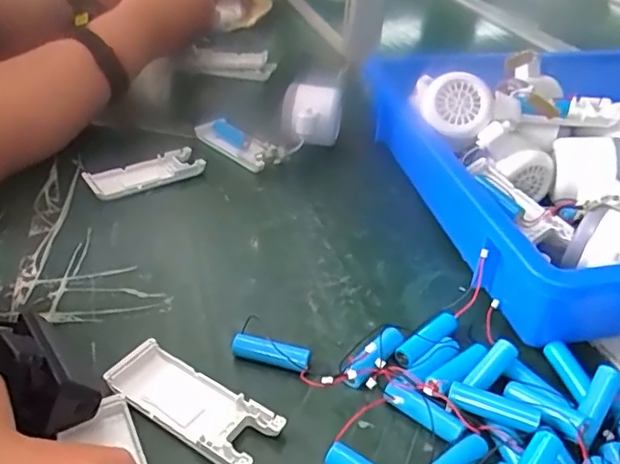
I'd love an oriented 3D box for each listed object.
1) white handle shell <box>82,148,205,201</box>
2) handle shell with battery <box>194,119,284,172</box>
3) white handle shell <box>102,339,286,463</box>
[{"bbox_3d":[-0.153,-0.054,0.540,0.102,0.018,0.035,-22,42,-29],"label":"white handle shell"},{"bbox_3d":[-0.071,-0.089,0.590,0.110,0.020,0.036,29,44,33],"label":"handle shell with battery"},{"bbox_3d":[-0.068,0.099,0.334,0.103,0.015,0.040,21,40,25],"label":"white handle shell"}]

